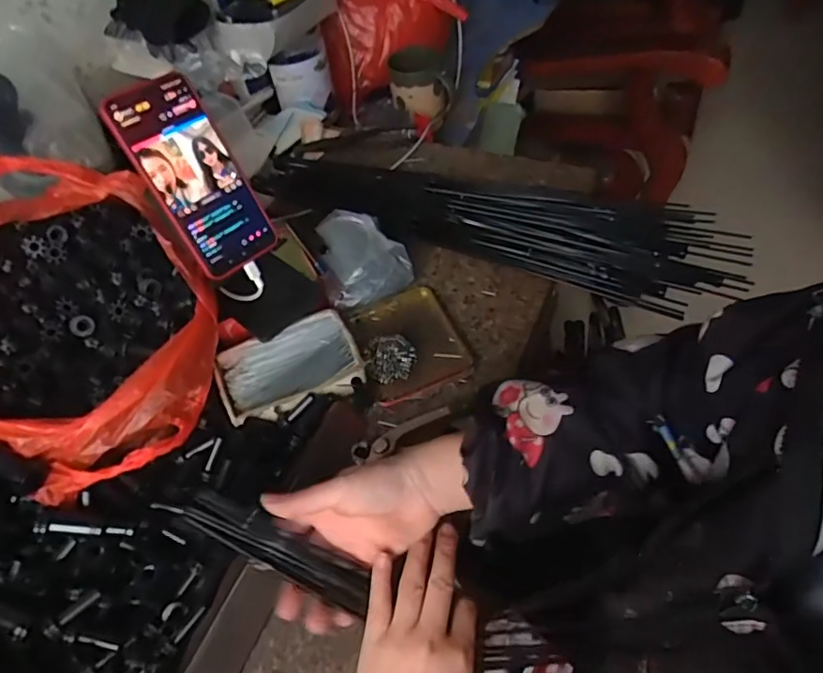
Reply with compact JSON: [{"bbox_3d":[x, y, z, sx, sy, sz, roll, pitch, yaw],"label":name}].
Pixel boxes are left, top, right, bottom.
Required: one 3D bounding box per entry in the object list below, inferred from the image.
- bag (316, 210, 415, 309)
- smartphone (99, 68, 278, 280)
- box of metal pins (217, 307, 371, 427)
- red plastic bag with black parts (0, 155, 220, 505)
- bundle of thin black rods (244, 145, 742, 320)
[{"bbox_3d":[-0.054,-0.088,0.604,0.086,0.041,0.110,-19,53,-9],"label":"bag"},{"bbox_3d":[-0.184,-0.136,0.476,0.079,0.164,0.014,-37,25,-21],"label":"smartphone"},{"bbox_3d":[-0.115,0.028,0.519,0.124,0.021,0.090,-21,54,-11],"label":"box of metal pins"},{"bbox_3d":[-0.279,-0.013,0.454,0.238,0.140,0.216,27,59,23],"label":"red plastic bag with black parts"},{"bbox_3d":[0.079,-0.146,0.645,0.568,0.030,0.134,17,56,18],"label":"bundle of thin black rods"}]

